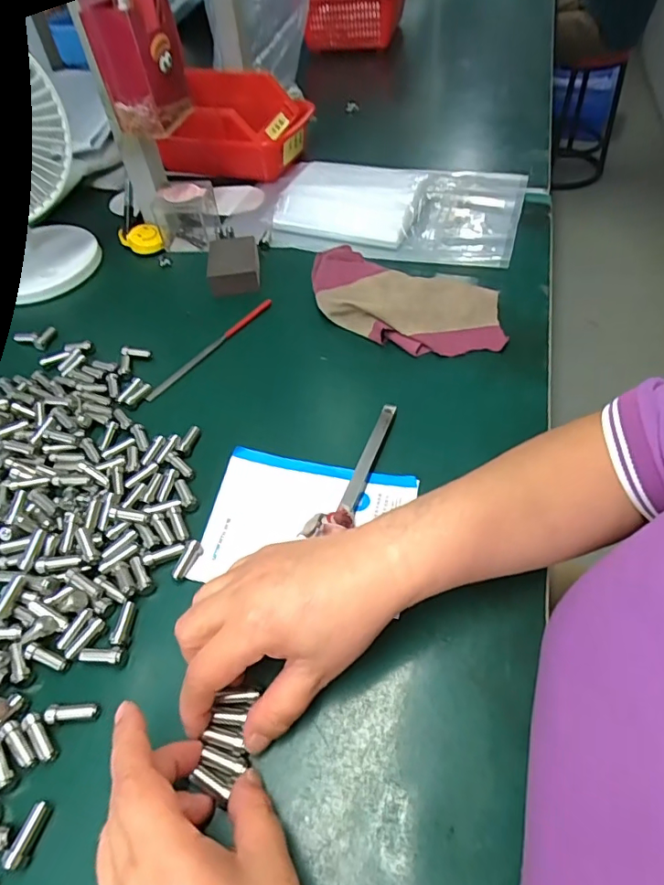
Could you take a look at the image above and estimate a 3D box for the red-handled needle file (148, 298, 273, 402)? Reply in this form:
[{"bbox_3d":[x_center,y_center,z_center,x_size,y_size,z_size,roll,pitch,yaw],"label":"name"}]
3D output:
[{"bbox_3d":[-0.110,-0.091,0.485,0.011,0.009,0.159,29,58,25],"label":"red-handled needle file"}]

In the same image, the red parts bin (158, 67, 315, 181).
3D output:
[{"bbox_3d":[-0.143,-0.447,0.730,0.202,0.086,0.140,14,53,16],"label":"red parts bin"}]

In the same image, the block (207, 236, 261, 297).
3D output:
[{"bbox_3d":[-0.104,-0.190,0.552,0.051,0.027,0.081,-8,50,-2],"label":"block"}]

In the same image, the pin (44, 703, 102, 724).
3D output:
[{"bbox_3d":[-0.145,0.150,0.288,0.027,0.008,0.009,-7,50,-1],"label":"pin"}]

